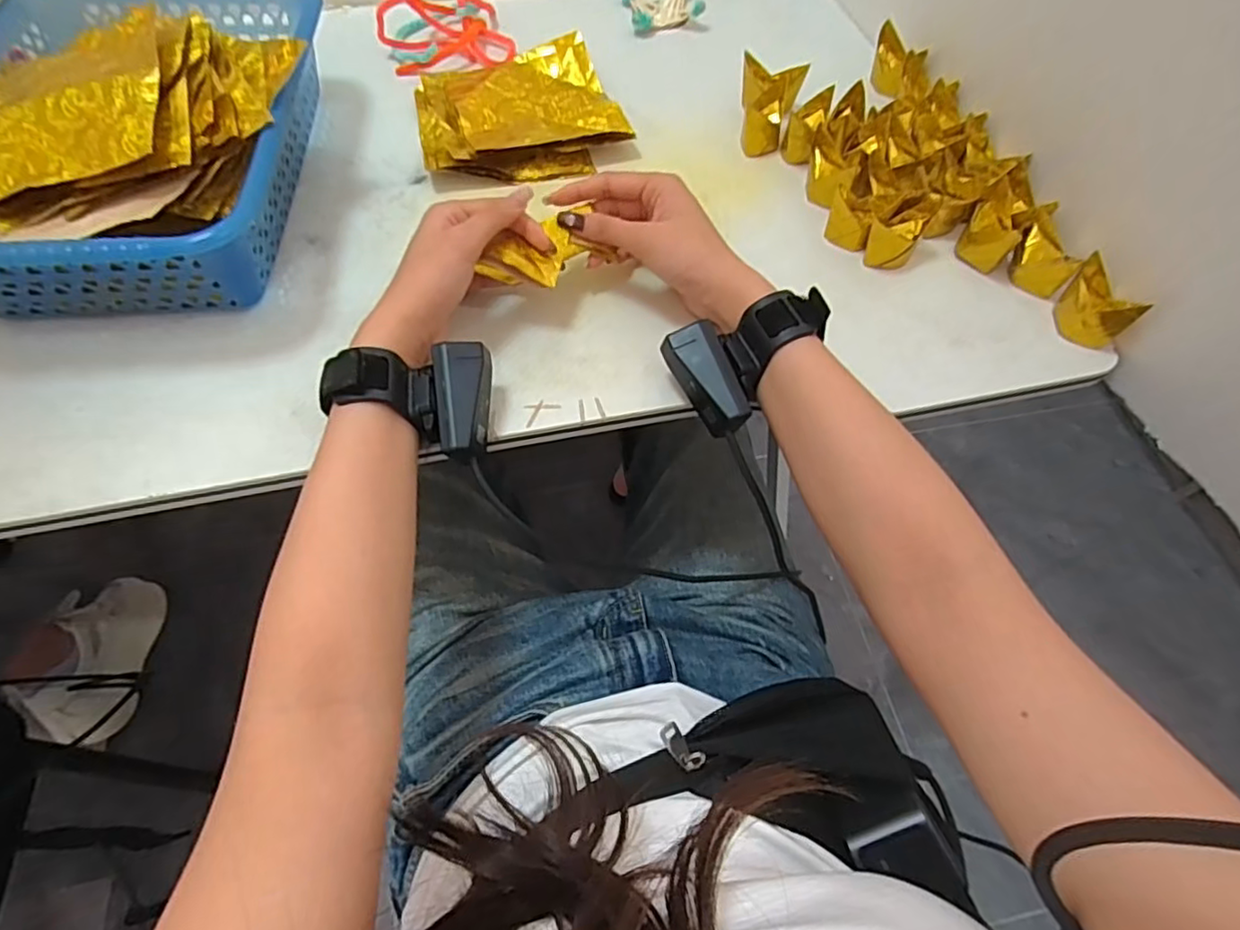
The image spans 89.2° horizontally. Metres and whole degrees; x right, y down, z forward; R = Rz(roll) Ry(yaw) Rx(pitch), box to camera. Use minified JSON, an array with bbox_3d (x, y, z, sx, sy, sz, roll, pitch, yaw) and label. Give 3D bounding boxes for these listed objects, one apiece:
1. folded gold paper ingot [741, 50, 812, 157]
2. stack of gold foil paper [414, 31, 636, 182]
[{"bbox_3d":[0.129,-0.321,0.561,0.053,0.040,0.091,15,61,5],"label":"folded gold paper ingot"},{"bbox_3d":[-0.092,-0.315,0.560,0.171,0.025,0.164,-15,62,-11],"label":"stack of gold foil paper"}]

